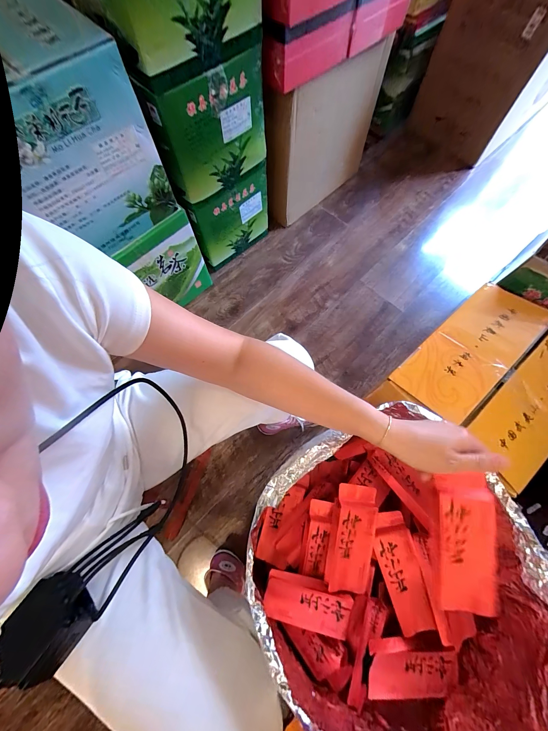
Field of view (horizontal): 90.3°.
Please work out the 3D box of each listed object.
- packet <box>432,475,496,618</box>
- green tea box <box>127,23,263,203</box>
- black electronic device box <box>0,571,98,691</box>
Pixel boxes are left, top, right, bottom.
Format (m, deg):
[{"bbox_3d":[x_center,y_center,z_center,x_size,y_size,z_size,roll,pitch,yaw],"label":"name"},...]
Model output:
[{"bbox_3d":[0.207,0.190,0.294,0.053,0.017,0.133,7,78,2],"label":"packet"},{"bbox_3d":[-0.142,-0.591,0.673,0.099,0.244,0.291,37,76,13],"label":"green tea box"},{"bbox_3d":[-0.273,0.312,0.326,0.082,0.035,0.096,35,75,12],"label":"black electronic device box"}]

